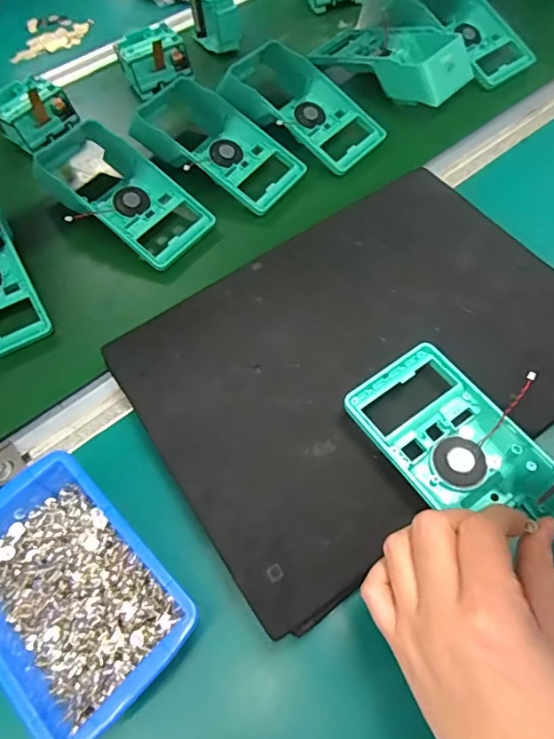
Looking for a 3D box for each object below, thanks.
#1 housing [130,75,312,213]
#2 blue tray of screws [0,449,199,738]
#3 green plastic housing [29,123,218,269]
[{"bbox_3d":[-0.060,-0.237,0.521,0.184,0.045,0.101,35,68,18],"label":"housing"},{"bbox_3d":[-0.127,0.137,0.317,0.153,0.059,0.101,41,70,20],"label":"blue tray of screws"},{"bbox_3d":[-0.160,-0.177,0.497,0.188,0.043,0.100,38,69,19],"label":"green plastic housing"}]

